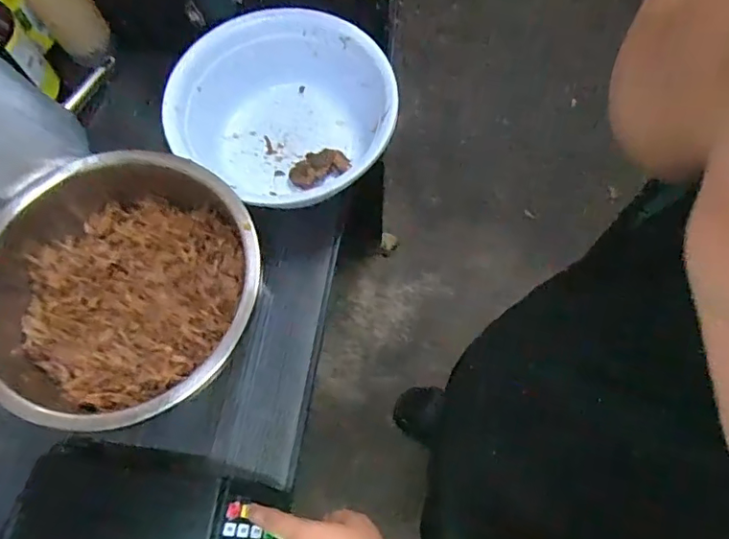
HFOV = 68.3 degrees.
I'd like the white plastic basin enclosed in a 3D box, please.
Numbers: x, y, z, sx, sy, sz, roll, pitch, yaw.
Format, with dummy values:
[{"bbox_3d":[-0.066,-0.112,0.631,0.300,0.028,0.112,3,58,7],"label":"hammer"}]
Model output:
[{"bbox_3d":[-0.088,-0.183,0.645,0.248,0.100,0.229,0,68,1],"label":"white plastic basin"}]

